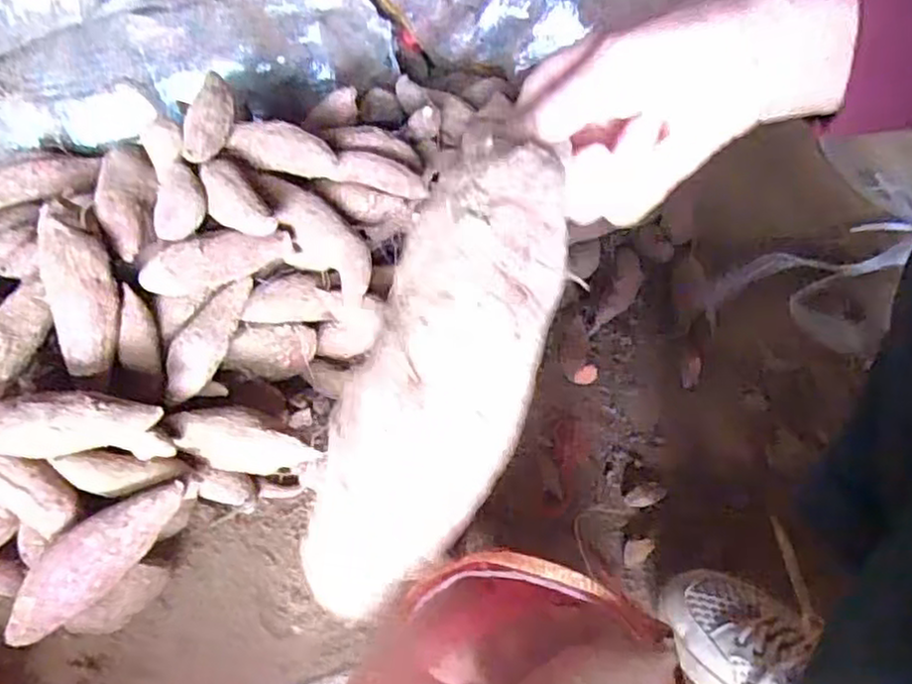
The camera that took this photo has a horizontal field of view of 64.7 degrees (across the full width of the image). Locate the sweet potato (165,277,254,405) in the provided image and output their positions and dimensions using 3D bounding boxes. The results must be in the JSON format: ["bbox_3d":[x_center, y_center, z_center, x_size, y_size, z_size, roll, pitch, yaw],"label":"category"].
[{"bbox_3d":[-0.251,-0.004,0.726,0.035,0.040,0.145,27,84,27],"label":"sweet potato"}]

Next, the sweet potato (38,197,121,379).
[{"bbox_3d":[-0.356,-0.056,0.685,0.062,0.046,0.176,-10,90,-5],"label":"sweet potato"}]

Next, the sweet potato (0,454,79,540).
[{"bbox_3d":[-0.394,0.124,0.636,0.124,0.058,0.041,34,47,-17],"label":"sweet potato"}]

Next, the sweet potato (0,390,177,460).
[{"bbox_3d":[-0.336,0.071,0.633,0.165,0.056,0.045,5,42,-24],"label":"sweet potato"}]

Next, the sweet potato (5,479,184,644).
[{"bbox_3d":[-0.317,0.187,0.626,0.185,0.048,0.046,-43,56,-13],"label":"sweet potato"}]

